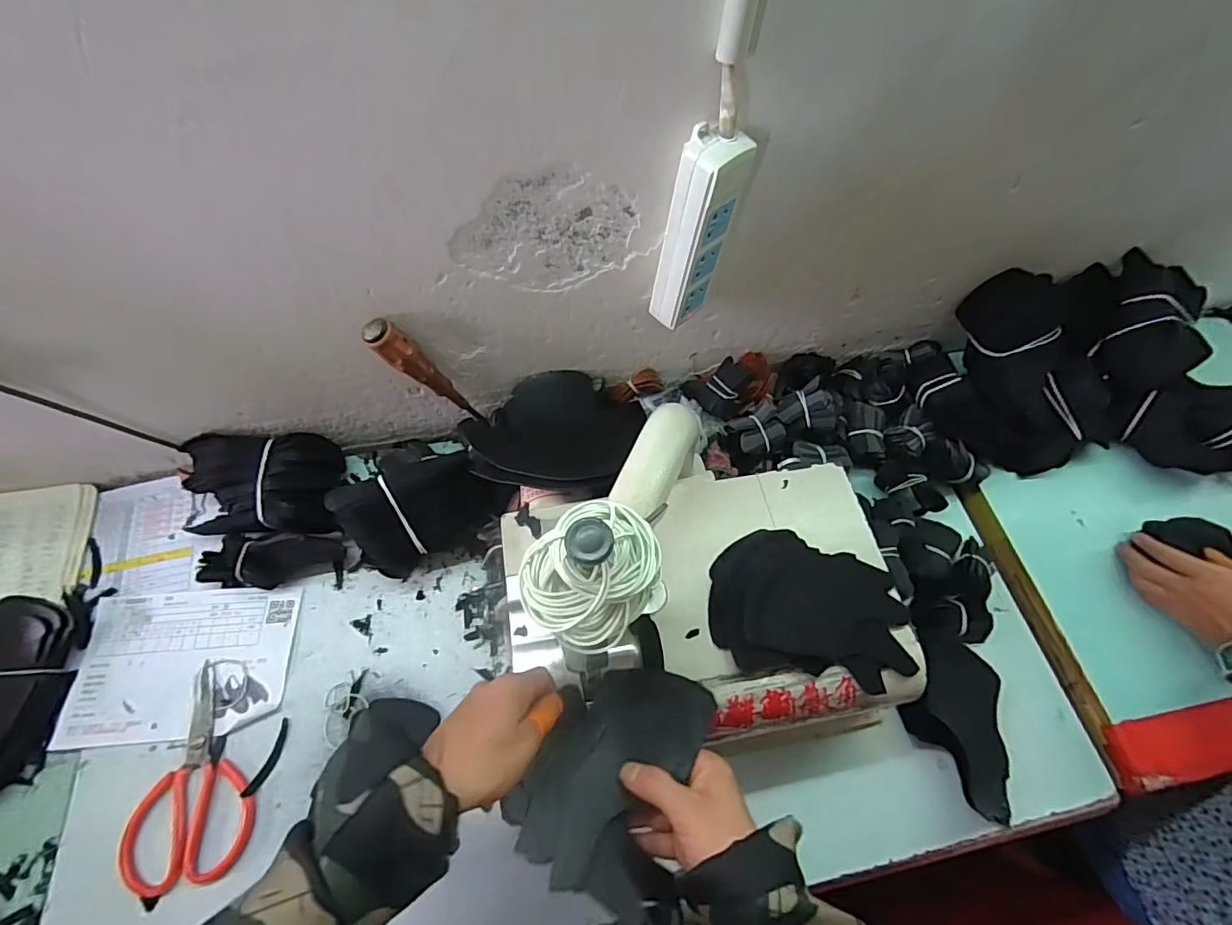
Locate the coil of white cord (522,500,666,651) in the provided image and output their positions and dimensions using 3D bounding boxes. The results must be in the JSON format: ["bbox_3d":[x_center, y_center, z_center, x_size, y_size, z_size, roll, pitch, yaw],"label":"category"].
[{"bbox_3d":[-0.010,0.054,0.269,0.071,0.034,0.061,-41,71,-19],"label":"coil of white cord"}]

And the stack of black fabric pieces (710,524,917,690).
[{"bbox_3d":[0.168,0.119,0.447,0.166,0.029,0.118,8,62,2],"label":"stack of black fabric pieces"}]

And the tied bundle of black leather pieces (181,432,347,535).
[{"bbox_3d":[-0.401,0.024,0.606,0.173,0.078,0.122,3,64,0],"label":"tied bundle of black leather pieces"}]

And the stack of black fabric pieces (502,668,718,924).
[{"bbox_3d":[-0.001,0.219,0.380,0.114,0.041,0.145,19,63,7],"label":"stack of black fabric pieces"}]

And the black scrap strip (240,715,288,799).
[{"bbox_3d":[-0.336,0.286,0.510,0.012,0.011,0.067,13,62,4],"label":"black scrap strip"}]

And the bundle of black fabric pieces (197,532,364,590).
[{"bbox_3d":[-0.373,0.106,0.583,0.157,0.042,0.058,-1,64,-2],"label":"bundle of black fabric pieces"}]

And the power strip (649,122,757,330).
[{"bbox_3d":[0.069,-0.195,0.453,0.044,0.165,0.059,37,68,15],"label":"power strip"}]

